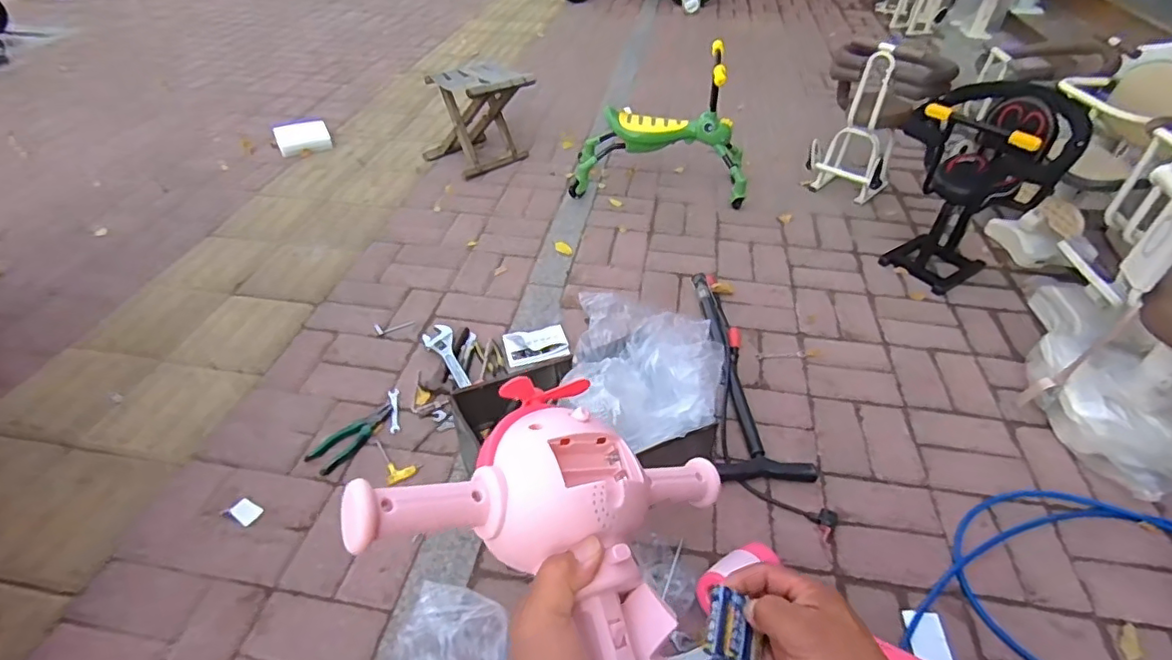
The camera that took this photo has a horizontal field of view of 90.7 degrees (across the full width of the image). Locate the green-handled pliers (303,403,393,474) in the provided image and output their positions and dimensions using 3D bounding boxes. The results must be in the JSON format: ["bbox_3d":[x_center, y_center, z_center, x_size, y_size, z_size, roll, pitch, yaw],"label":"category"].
[{"bbox_3d":[-0.469,0.209,1.164,0.068,0.020,0.186,23,46,21],"label":"green-handled pliers"}]

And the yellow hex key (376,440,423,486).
[{"bbox_3d":[-0.373,0.249,1.134,0.069,0.019,0.123,-26,51,-25],"label":"yellow hex key"}]

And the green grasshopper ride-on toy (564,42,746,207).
[{"bbox_3d":[0.235,-0.623,1.751,0.529,0.406,0.266,7,43,5],"label":"green grasshopper ride-on toy"}]

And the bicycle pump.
[{"bbox_3d":[0.343,0.072,1.286,0.169,0.034,0.596,1,43,-1],"label":"bicycle pump"}]

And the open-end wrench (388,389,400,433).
[{"bbox_3d":[-0.405,0.168,1.226,0.023,0.009,0.114,-10,47,-11],"label":"open-end wrench"}]

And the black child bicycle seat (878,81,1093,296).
[{"bbox_3d":[0.998,-0.381,1.524,0.340,0.491,0.314,-23,48,-25],"label":"black child bicycle seat"}]

